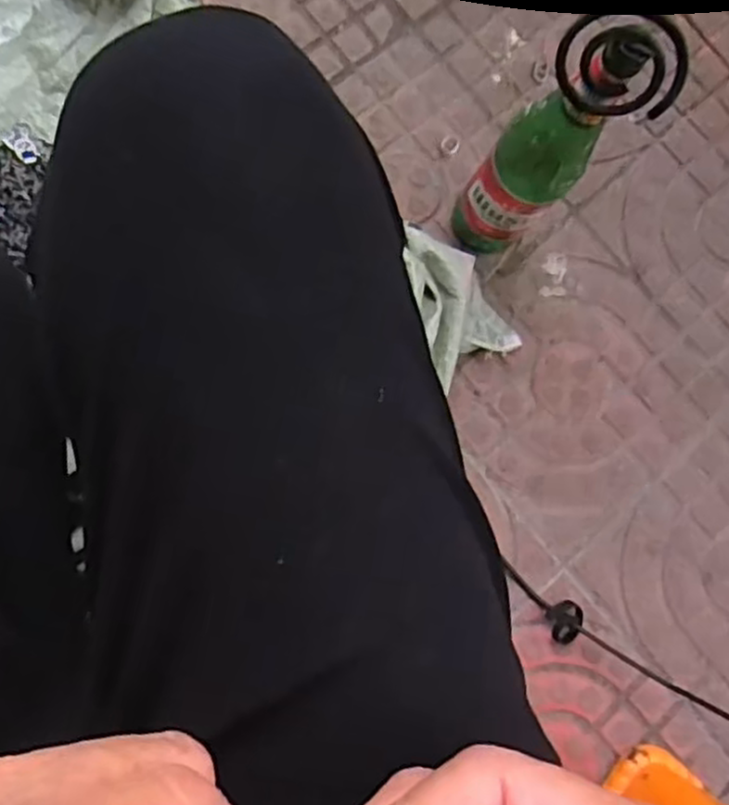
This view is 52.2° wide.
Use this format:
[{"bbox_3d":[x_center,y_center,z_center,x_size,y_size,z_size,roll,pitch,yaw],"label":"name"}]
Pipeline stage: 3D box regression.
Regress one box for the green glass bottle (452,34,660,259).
[{"bbox_3d":[0.130,-0.188,0.589,0.075,0.289,0.063,37,83,2],"label":"green glass bottle"}]

